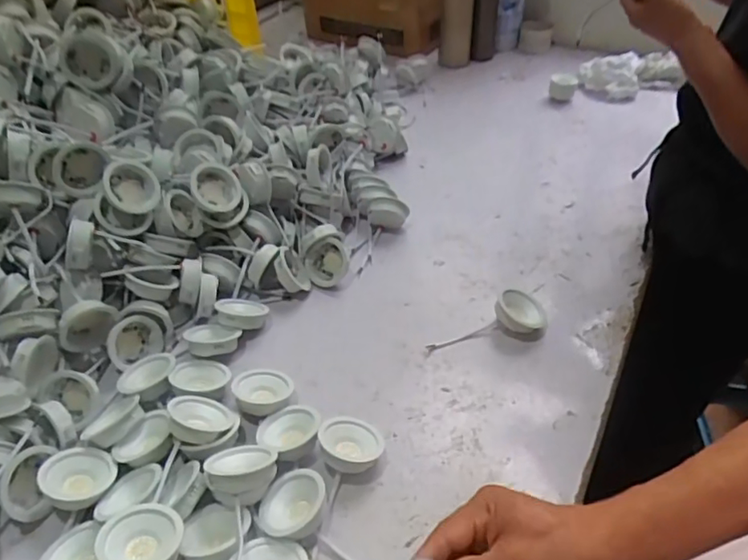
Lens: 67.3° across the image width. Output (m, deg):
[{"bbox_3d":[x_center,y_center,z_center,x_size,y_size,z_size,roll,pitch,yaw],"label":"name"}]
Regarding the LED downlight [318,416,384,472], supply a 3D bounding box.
[{"bbox_3d":[-0.028,0.181,0.619,0.070,0.029,0.070,14,25,-13],"label":"LED downlight"}]

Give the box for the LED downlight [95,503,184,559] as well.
[{"bbox_3d":[-0.212,0.244,0.515,0.070,0.036,0.066,-19,39,-41],"label":"LED downlight"}]

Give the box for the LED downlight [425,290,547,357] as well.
[{"bbox_3d":[0.158,0.065,0.740,0.172,0.038,0.074,-25,47,-23],"label":"LED downlight"}]

